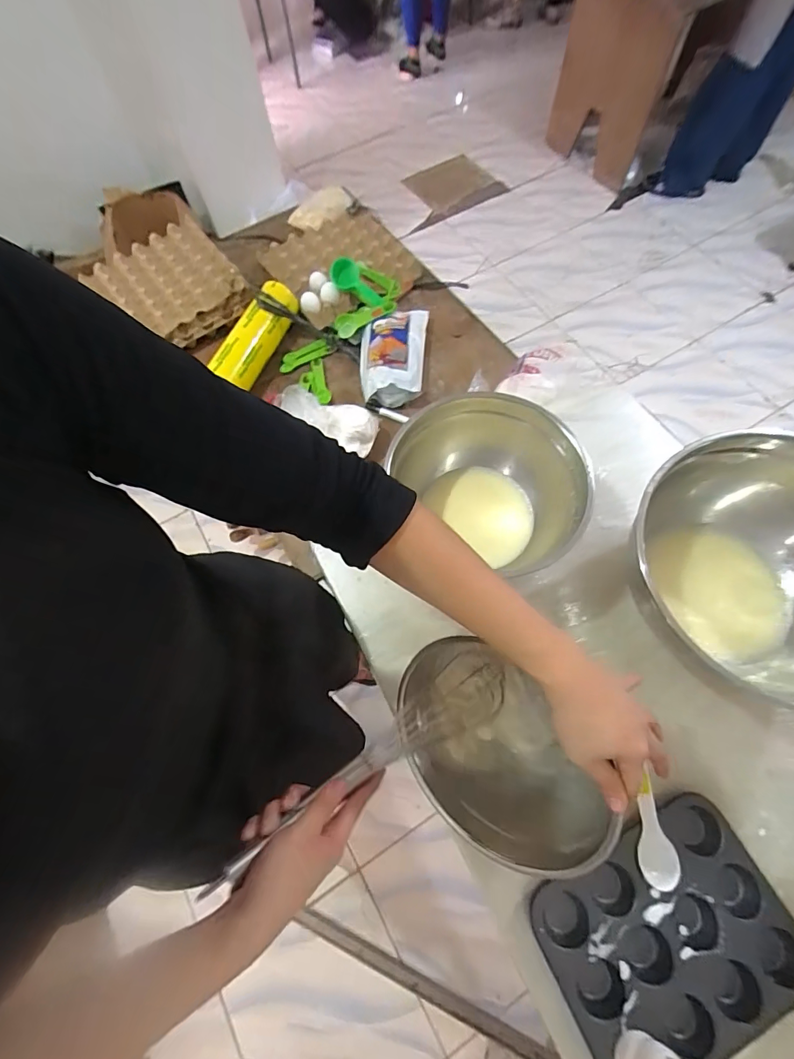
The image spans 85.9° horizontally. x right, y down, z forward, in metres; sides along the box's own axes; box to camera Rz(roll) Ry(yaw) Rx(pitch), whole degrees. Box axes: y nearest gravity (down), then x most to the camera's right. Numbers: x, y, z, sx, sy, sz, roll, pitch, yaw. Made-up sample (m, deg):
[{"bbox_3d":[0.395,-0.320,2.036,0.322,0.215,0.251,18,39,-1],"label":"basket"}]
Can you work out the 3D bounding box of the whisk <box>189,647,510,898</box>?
[{"bbox_3d":[-0.007,0.218,0.421,0.345,0.063,0.066,-15,62,-41],"label":"whisk"}]

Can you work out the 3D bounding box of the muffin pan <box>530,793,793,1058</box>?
[{"bbox_3d":[0.289,0.436,0.457,0.251,0.025,0.183,-25,68,-7],"label":"muffin pan"}]

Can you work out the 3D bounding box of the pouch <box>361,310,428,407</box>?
[{"bbox_3d":[-0.009,-0.373,0.898,0.131,0.058,0.239,3,67,4],"label":"pouch"}]

